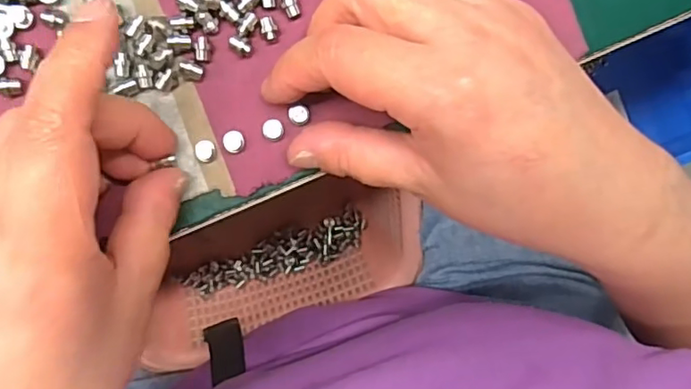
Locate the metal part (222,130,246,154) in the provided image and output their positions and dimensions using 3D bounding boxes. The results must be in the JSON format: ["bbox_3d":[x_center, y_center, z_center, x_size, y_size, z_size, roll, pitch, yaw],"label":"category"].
[{"bbox_3d":[-0.042,-0.020,0.225,0.008,0.006,0.009,-4,95,-6],"label":"metal part"}]

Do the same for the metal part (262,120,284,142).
[{"bbox_3d":[-0.027,-0.024,0.225,0.008,0.004,0.009,-4,95,-6],"label":"metal part"}]

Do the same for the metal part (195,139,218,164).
[{"bbox_3d":[-0.053,-0.016,0.225,0.007,0.006,0.009,-11,96,-6],"label":"metal part"}]

